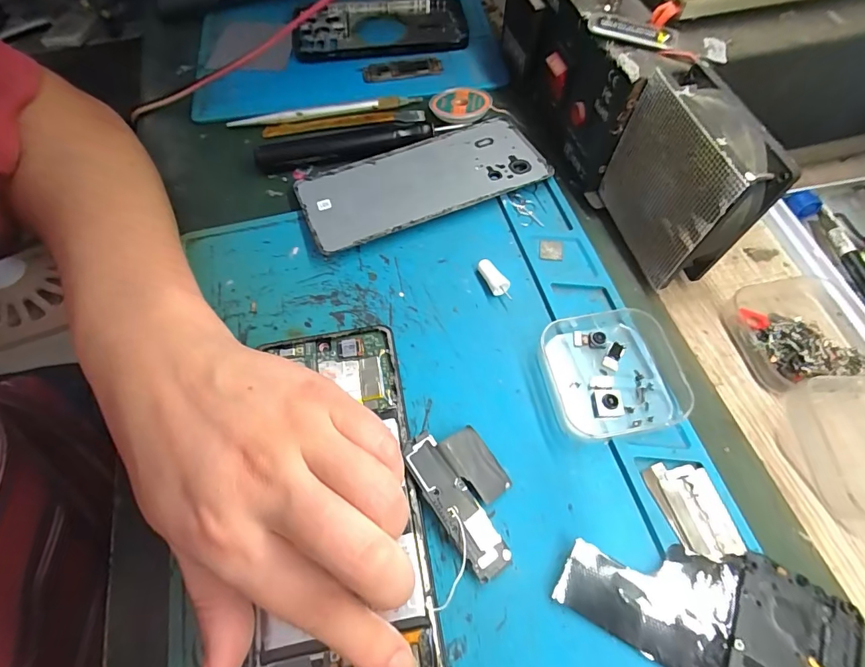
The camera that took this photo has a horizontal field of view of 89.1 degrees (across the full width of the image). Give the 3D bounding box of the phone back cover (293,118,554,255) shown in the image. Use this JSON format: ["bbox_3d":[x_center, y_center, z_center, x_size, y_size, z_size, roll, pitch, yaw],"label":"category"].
[{"bbox_3d":[-0.007,-0.102,0.293,0.158,0.012,0.072,-21,64,-10],"label":"phone back cover"}]

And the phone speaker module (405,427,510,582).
[{"bbox_3d":[0.017,0.072,0.200,0.037,0.011,0.064,-30,66,-15],"label":"phone speaker module"}]

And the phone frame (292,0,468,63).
[{"bbox_3d":[-0.045,-0.262,0.379,0.146,0.016,0.073,-4,62,-2],"label":"phone frame"}]

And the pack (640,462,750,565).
[{"bbox_3d":[0.117,0.078,0.196,0.026,0.004,0.041,-12,62,-6],"label":"pack"}]

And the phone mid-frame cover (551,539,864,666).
[{"bbox_3d":[0.109,0.114,0.177,0.107,0.009,0.066,28,66,15],"label":"phone mid-frame cover"}]

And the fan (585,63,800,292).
[{"bbox_3d":[0.127,-0.076,0.232,0.029,0.086,0.079,-18,63,-9],"label":"fan"}]

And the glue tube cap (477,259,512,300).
[{"bbox_3d":[0.035,-0.032,0.254,0.010,0.012,0.025,-26,64,-13],"label":"glue tube cap"}]

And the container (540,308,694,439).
[{"bbox_3d":[0.095,0.019,0.223,0.066,0.019,0.060,-8,62,-3],"label":"container"}]

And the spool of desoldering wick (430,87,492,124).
[{"bbox_3d":[0.020,-0.167,0.322,0.038,0.011,0.040,0,62,1],"label":"spool of desoldering wick"}]

